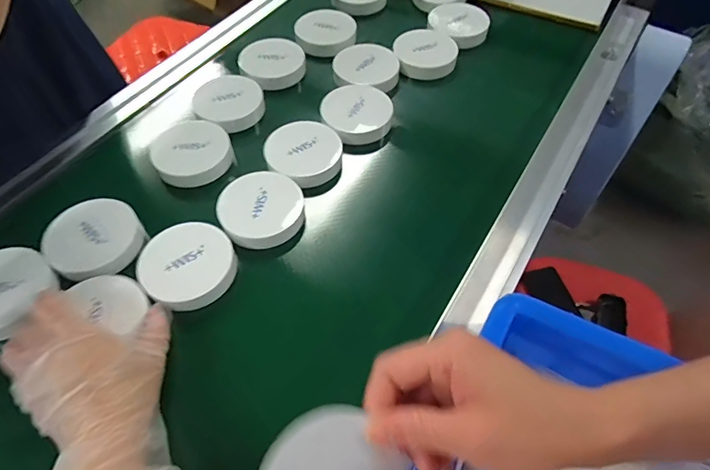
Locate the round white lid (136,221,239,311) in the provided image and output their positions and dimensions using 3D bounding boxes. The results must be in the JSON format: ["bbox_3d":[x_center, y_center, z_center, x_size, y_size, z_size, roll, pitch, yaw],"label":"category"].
[{"bbox_3d":[-0.141,0.025,0.382,0.074,0.018,0.071,0,59,0],"label":"round white lid"}]

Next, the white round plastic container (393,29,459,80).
[{"bbox_3d":[0.088,-0.227,0.556,0.076,0.017,0.078,0,59,0],"label":"white round plastic container"}]

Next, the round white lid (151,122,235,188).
[{"bbox_3d":[-0.166,-0.084,0.460,0.076,0.020,0.069,-32,64,-17],"label":"round white lid"}]

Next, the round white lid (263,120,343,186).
[{"bbox_3d":[-0.050,-0.084,0.453,0.073,0.017,0.071,0,59,0],"label":"round white lid"}]

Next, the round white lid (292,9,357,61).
[{"bbox_3d":[-0.037,-0.255,0.567,0.077,0.016,0.077,0,59,0],"label":"round white lid"}]

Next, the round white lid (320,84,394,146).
[{"bbox_3d":[0.003,-0.134,0.490,0.075,0.020,0.076,0,59,0],"label":"round white lid"}]

